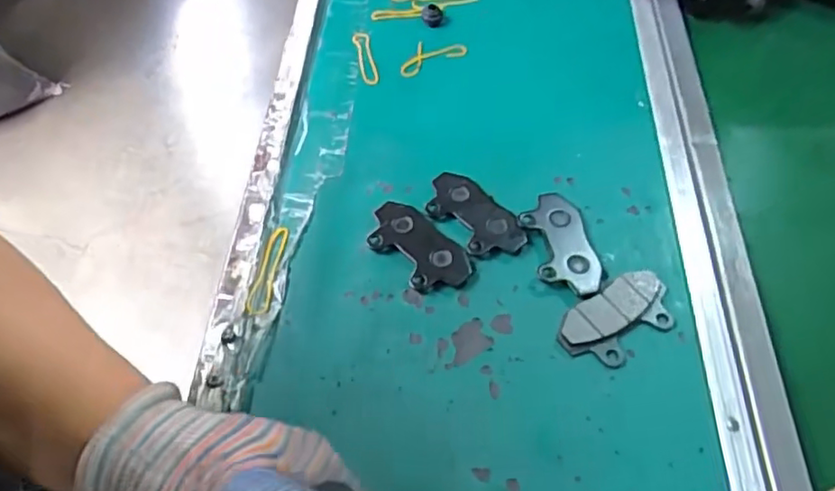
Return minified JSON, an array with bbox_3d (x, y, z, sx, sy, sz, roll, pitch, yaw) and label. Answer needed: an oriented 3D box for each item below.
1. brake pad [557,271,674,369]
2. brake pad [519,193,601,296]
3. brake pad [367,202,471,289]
[{"bbox_3d":[0.117,0.042,0.348,0.075,0.007,0.039,-31,61,-18],"label":"brake pad"},{"bbox_3d":[0.089,-0.002,0.377,0.038,0.007,0.075,-7,56,-4],"label":"brake pad"},{"bbox_3d":[-0.001,0.000,0.375,0.038,0.006,0.069,-39,64,-22],"label":"brake pad"}]

